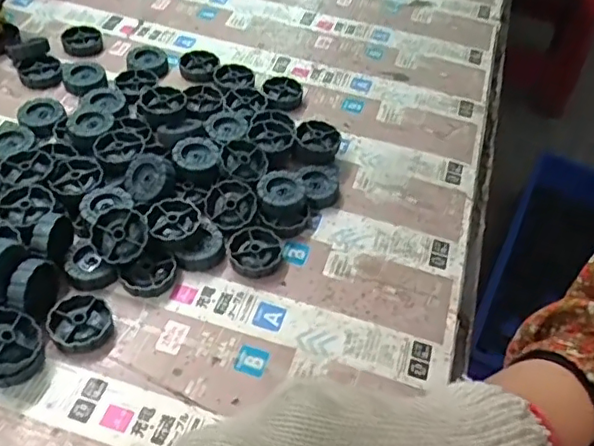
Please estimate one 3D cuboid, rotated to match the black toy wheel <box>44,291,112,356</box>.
[{"bbox_3d":[-0.142,0.063,0.384,0.044,0.011,0.039,34,57,21],"label":"black toy wheel"}]

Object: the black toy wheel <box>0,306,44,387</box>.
[{"bbox_3d":[-0.176,0.075,0.353,0.040,0.025,0.041,12,49,-40],"label":"black toy wheel"}]

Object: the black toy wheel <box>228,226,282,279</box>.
[{"bbox_3d":[-0.031,0.022,0.434,0.039,0.011,0.039,2,51,-2],"label":"black toy wheel"}]

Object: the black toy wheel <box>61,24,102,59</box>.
[{"bbox_3d":[-0.214,-0.181,0.585,0.038,0.011,0.040,2,51,-2],"label":"black toy wheel"}]

